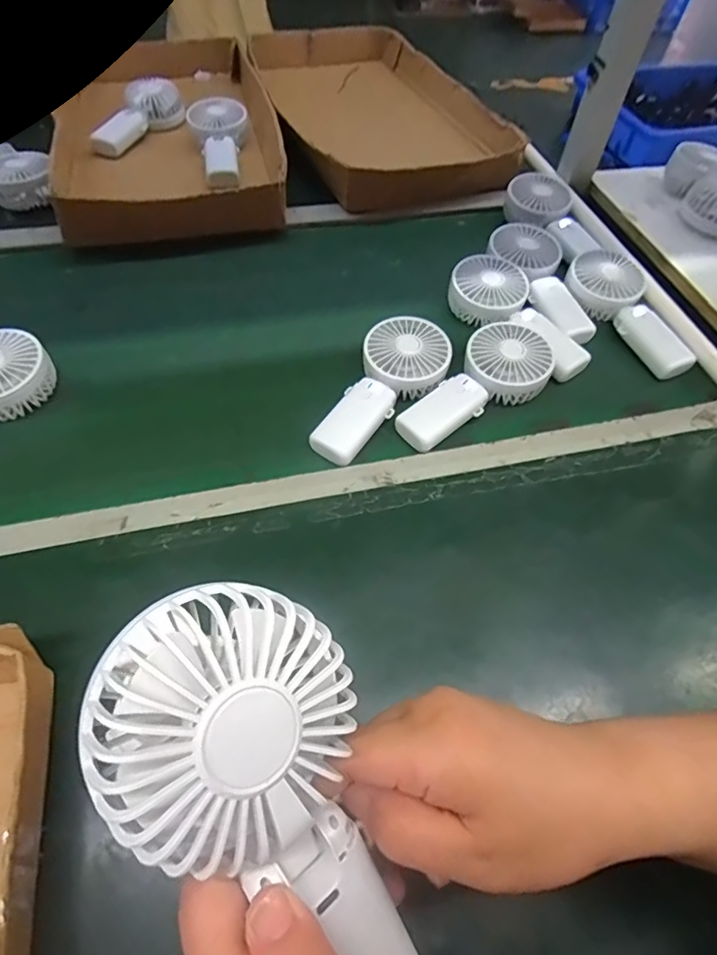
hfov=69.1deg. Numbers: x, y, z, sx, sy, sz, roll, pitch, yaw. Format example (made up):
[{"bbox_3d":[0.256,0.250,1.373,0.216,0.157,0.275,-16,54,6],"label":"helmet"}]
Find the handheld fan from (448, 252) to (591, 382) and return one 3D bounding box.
[{"bbox_3d":[0.190,-0.185,0.599,0.179,0.057,0.087,40,63,21],"label":"handheld fan"}]

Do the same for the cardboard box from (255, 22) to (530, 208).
[{"bbox_3d":[0.026,-0.603,0.867,0.338,0.081,0.504,-13,58,-12],"label":"cardboard box"}]

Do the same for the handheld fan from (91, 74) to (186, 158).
[{"bbox_3d":[-0.340,-0.550,0.799,0.076,0.051,0.177,31,72,17],"label":"handheld fan"}]

